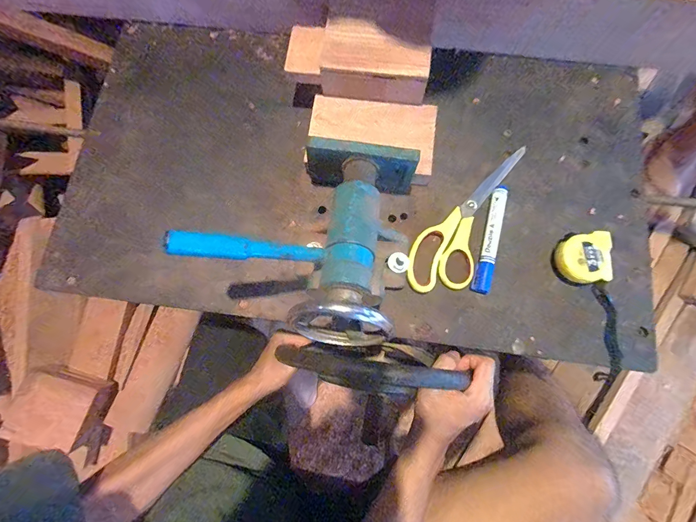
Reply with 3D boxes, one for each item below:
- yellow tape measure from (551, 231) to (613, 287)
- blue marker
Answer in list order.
[{"bbox_3d":[0.277,-0.003,0.417,0.058,0.027,0.060,5,77,2],"label":"yellow tape measure"},{"bbox_3d":[0.176,-0.028,0.431,0.022,0.016,0.137,15,77,5],"label":"blue marker"}]

